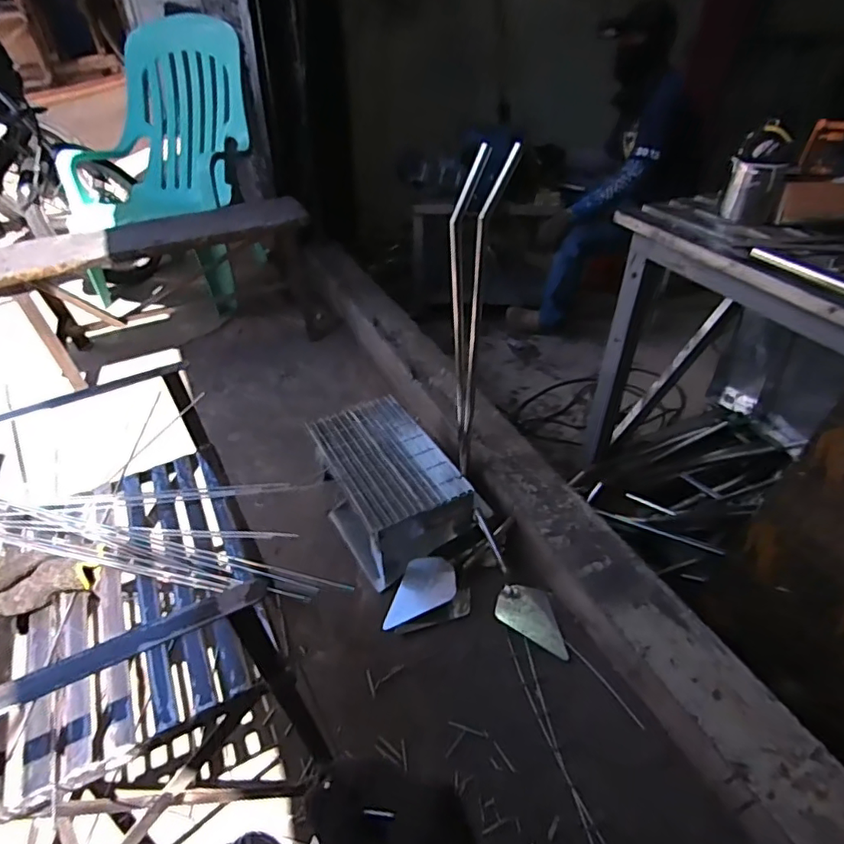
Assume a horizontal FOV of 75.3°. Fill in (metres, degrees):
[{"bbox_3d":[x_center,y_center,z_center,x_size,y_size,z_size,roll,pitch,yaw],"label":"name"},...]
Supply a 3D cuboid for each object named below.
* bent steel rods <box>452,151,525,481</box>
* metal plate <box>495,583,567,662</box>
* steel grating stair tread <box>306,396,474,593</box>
[{"bbox_3d":[0.094,-0.172,1.080,0.064,0.652,0.097,26,46,28],"label":"bent steel rods"},{"bbox_3d":[0.229,0.385,1.089,0.163,0.010,0.103,27,49,25],"label":"metal plate"},{"bbox_3d":[-0.084,0.141,1.286,0.254,0.183,0.418,-18,43,-20],"label":"steel grating stair tread"}]

